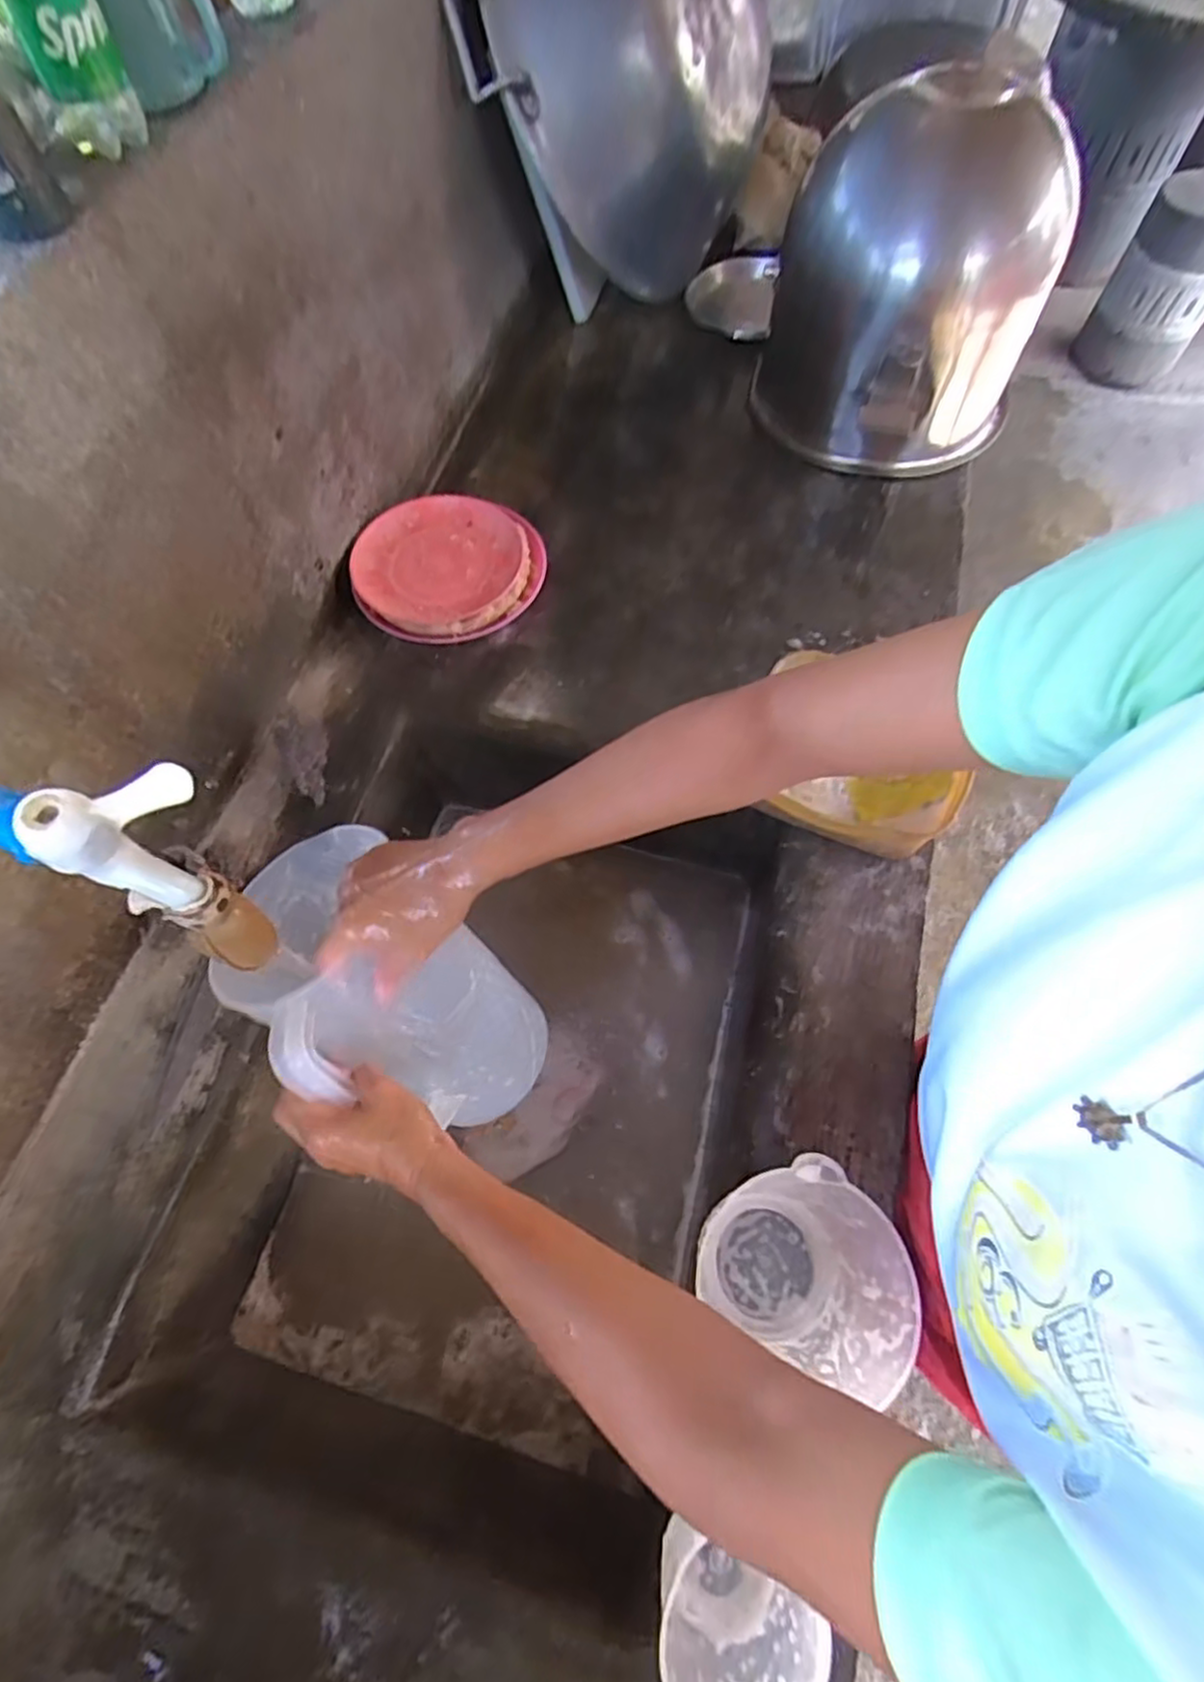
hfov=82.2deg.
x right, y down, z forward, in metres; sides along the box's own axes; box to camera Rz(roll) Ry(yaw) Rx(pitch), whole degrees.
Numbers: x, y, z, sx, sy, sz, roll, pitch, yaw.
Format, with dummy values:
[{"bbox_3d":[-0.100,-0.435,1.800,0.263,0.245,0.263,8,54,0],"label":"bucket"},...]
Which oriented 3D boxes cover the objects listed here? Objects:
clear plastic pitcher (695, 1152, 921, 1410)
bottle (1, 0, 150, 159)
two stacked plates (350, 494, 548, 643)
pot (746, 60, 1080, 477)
[{"bbox_3d":[0.135,0.286,0.475,0.117,0.126,0.115,24,68,13],"label":"clear plastic pitcher"},{"bbox_3d":[-0.350,-0.526,0.434,0.055,0.124,0.063,-29,68,-12],"label":"bottle"},{"bbox_3d":[-0.182,-0.325,0.824,0.221,0.052,0.199,-24,67,-10],"label":"two stacked plates"},{"bbox_3d":[0.378,-0.676,0.851,0.312,0.316,0.290,0,65,1],"label":"pot"}]

